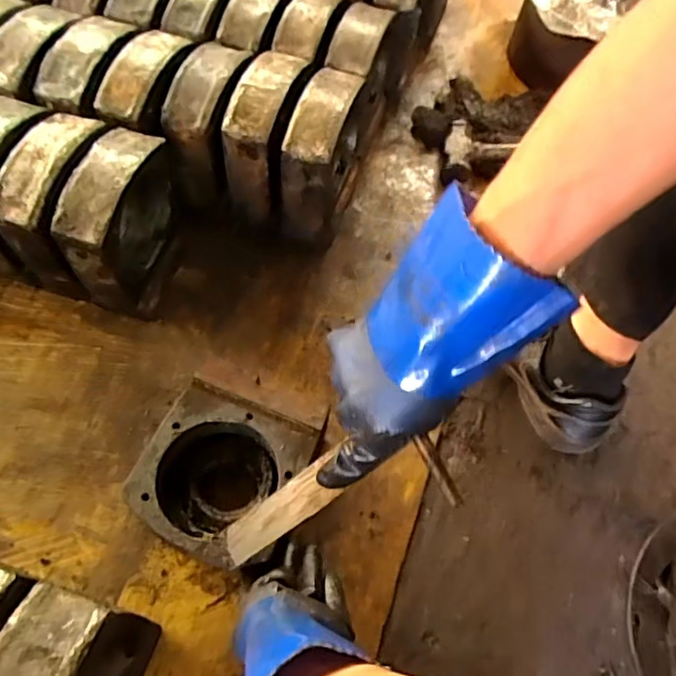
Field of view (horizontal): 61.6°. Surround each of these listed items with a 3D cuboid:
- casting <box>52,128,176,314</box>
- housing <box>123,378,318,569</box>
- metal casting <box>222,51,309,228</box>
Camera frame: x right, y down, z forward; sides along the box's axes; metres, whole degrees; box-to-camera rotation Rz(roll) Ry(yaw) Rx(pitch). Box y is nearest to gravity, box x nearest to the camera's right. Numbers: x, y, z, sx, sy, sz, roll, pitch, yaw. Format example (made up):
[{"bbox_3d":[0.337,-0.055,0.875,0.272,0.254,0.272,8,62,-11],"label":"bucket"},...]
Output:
[{"bbox_3d":[-0.252,-0.139,0.690,0.071,0.193,0.174,14,60,5],"label":"casting"},{"bbox_3d":[-0.119,0.148,0.593,0.147,0.085,0.148,22,61,9],"label":"housing"},{"bbox_3d":[-0.092,-0.268,0.759,0.067,0.169,0.172,17,60,6],"label":"metal casting"}]

